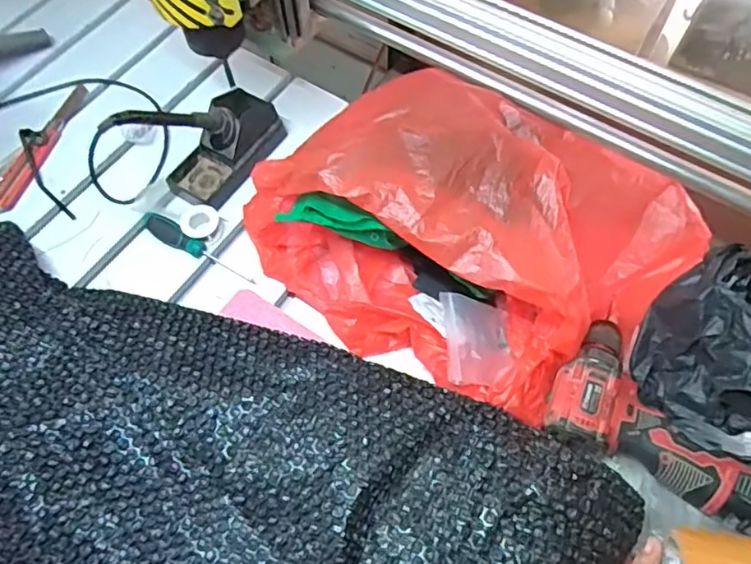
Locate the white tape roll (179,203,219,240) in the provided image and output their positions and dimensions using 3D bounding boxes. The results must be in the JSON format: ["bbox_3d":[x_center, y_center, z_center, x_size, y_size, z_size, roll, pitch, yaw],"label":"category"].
[{"bbox_3d":[-0.208,-0.071,0.684,0.040,0.014,0.043,0,89,-13],"label":"white tape roll"}]

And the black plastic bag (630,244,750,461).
[{"bbox_3d":[0.324,0.062,0.512,0.136,0.123,0.156,-36,68,-15],"label":"black plastic bag"}]

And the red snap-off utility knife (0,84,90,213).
[{"bbox_3d":[-0.436,-0.177,0.756,0.031,0.018,0.216,17,66,10],"label":"red snap-off utility knife"}]

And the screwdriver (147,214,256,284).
[{"bbox_3d":[-0.205,-0.041,0.676,0.155,0.026,0.022,24,67,13],"label":"screwdriver"}]

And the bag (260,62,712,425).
[{"bbox_3d":[0.083,-0.054,0.594,0.427,0.155,0.282,28,68,15],"label":"bag"}]

